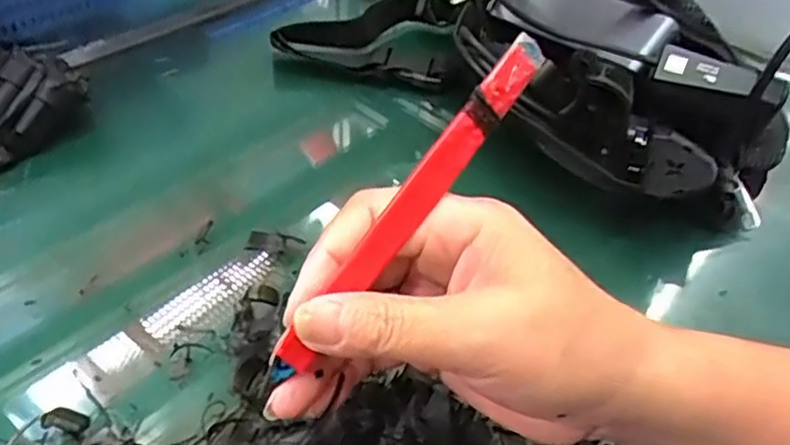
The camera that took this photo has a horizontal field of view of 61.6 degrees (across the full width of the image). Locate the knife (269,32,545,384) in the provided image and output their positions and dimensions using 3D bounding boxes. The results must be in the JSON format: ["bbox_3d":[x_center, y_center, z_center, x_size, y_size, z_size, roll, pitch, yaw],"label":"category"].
[{"bbox_3d":[0.004,-0.004,0.224,0.010,0.016,0.140,37,89,26],"label":"knife"}]

